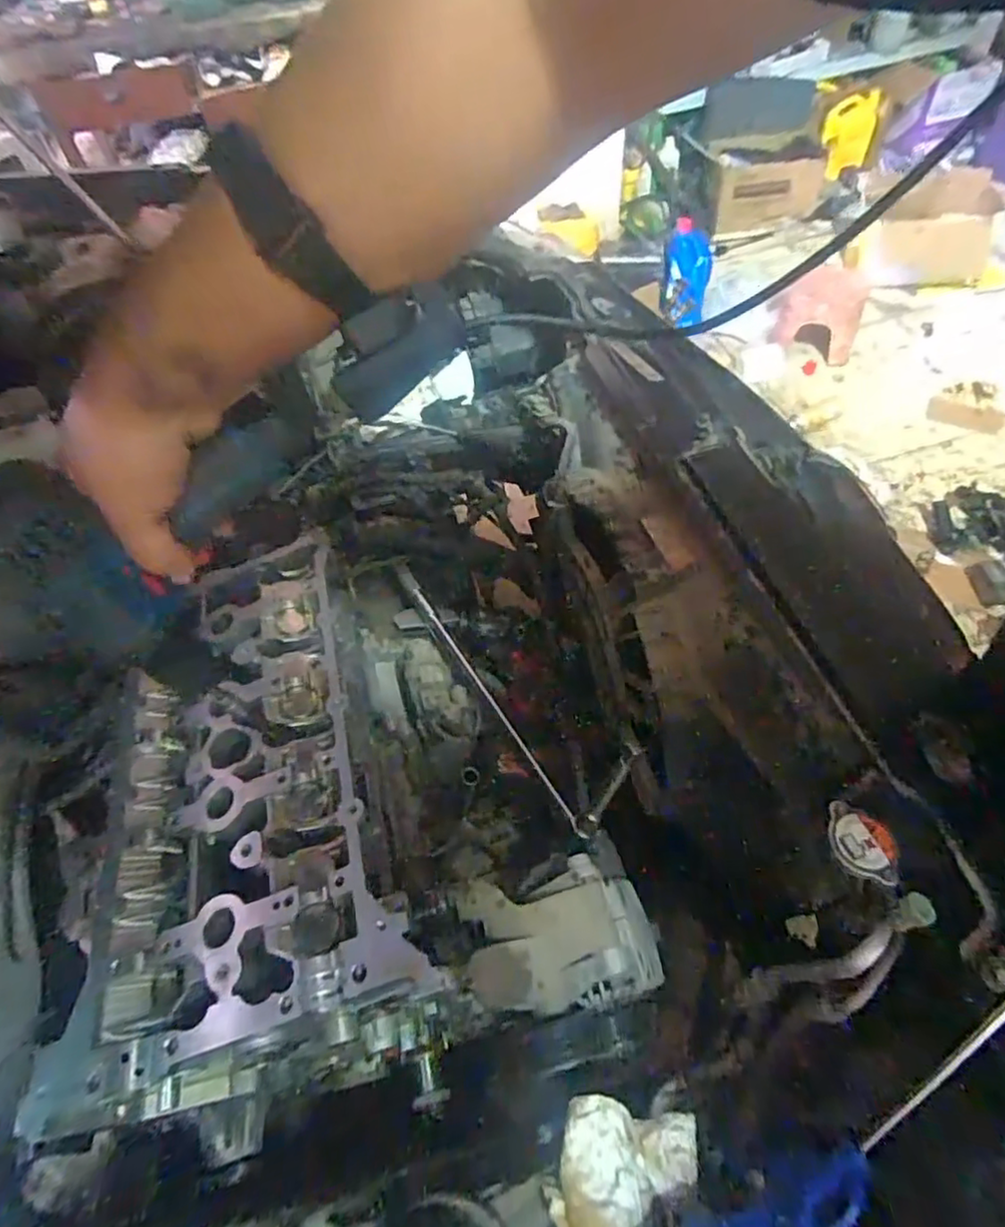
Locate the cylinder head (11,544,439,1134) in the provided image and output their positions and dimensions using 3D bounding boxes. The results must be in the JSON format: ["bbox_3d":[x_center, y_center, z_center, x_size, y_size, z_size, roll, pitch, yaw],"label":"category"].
[{"bbox_3d":[-0.228,0.143,0.547,0.283,0.123,0.441,-15,55,-5],"label":"cylinder head"}]

